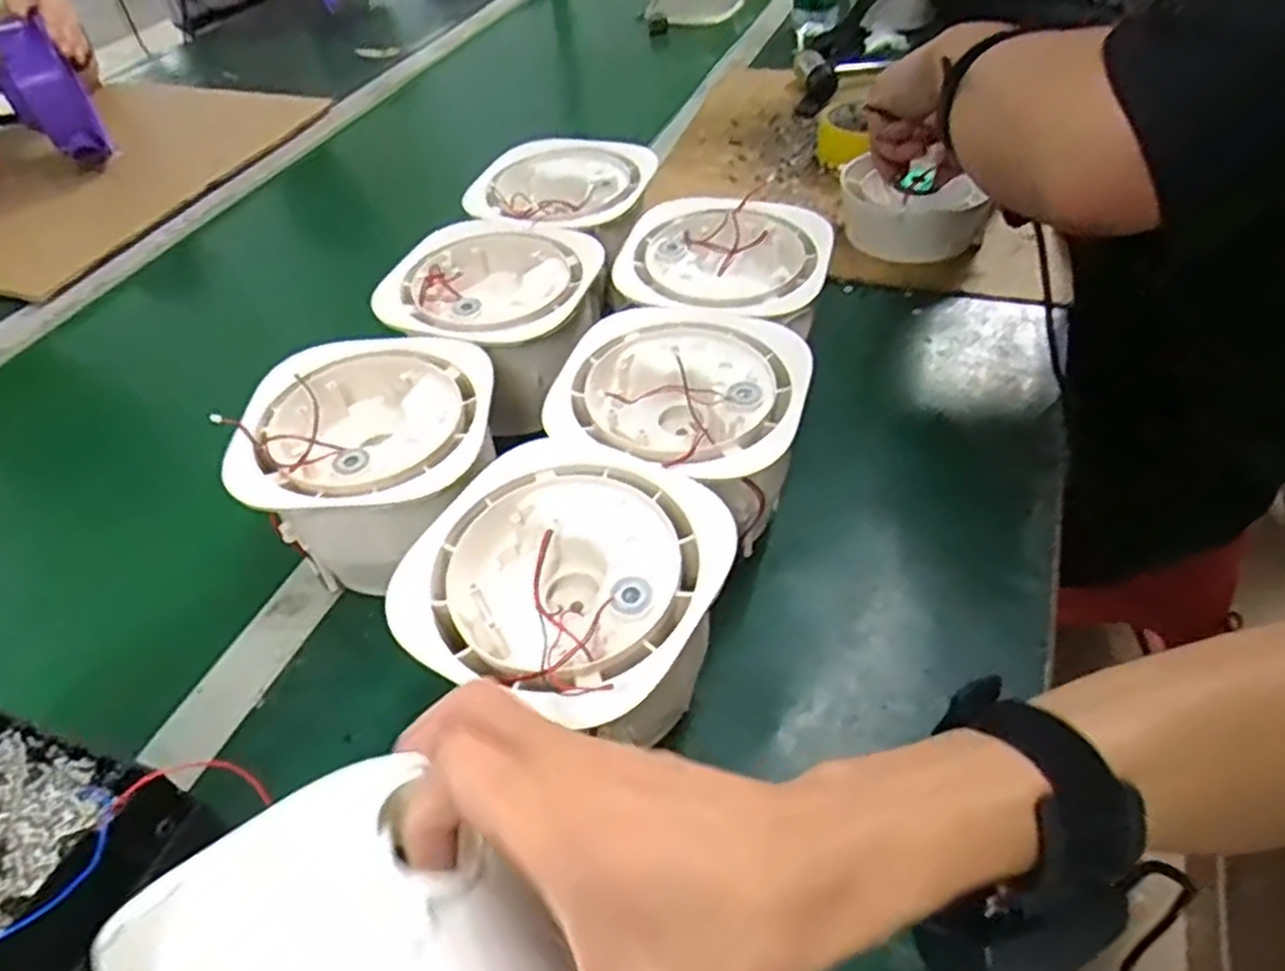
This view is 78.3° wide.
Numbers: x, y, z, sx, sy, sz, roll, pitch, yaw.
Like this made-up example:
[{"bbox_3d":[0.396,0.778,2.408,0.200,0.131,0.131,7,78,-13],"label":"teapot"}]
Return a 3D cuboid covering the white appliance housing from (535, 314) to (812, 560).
[{"bbox_3d":[0.024,-0.030,0.473,0.135,0.096,0.134,-3,47,3],"label":"white appliance housing"}]

